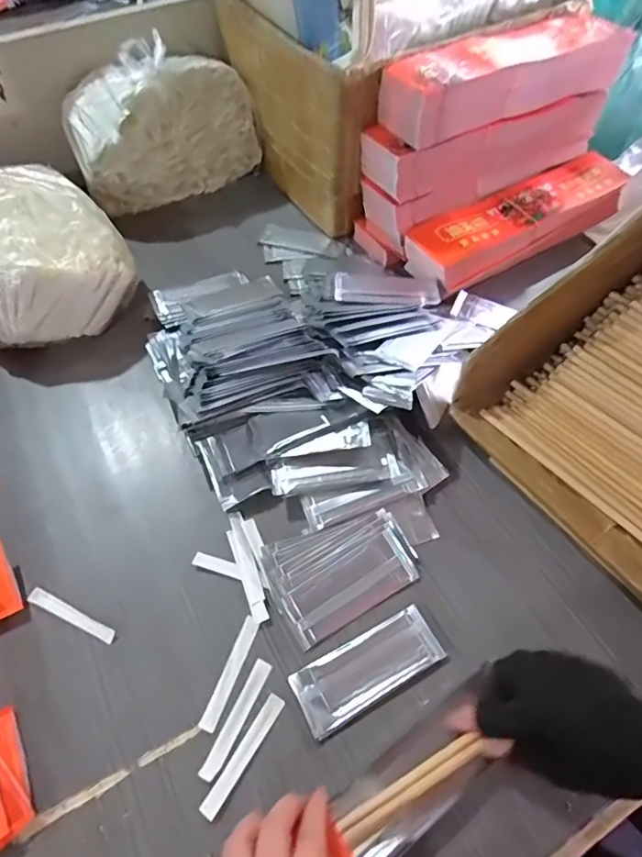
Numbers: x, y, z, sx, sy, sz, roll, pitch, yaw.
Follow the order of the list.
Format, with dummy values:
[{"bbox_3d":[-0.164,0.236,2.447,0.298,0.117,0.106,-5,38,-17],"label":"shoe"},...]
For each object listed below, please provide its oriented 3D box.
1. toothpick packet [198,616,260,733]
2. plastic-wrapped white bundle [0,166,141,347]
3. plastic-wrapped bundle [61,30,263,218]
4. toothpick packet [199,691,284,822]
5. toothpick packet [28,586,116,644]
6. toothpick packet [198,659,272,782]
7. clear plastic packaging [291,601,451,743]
[{"bbox_3d":[-0.076,0.205,0.436,0.014,0.004,0.089,19,60,11],"label":"toothpick packet"},{"bbox_3d":[-0.359,-0.215,0.635,0.200,0.117,0.255,-29,63,-17],"label":"plastic-wrapped white bundle"},{"bbox_3d":[-0.228,-0.429,0.736,0.252,0.165,0.099,-28,62,-16],"label":"plastic-wrapped bundle"},{"bbox_3d":[-0.060,0.254,0.405,0.013,0.004,0.092,29,63,17],"label":"toothpick packet"},{"bbox_3d":[-0.222,0.166,0.459,0.090,0.004,0.012,23,61,13],"label":"toothpick packet"},{"bbox_3d":[-0.068,0.234,0.419,0.013,0.004,0.091,22,57,14],"label":"toothpick packet"},{"bbox_3d":[0.040,0.201,0.435,0.125,0.006,0.051,-26,62,-15],"label":"clear plastic packaging"}]

